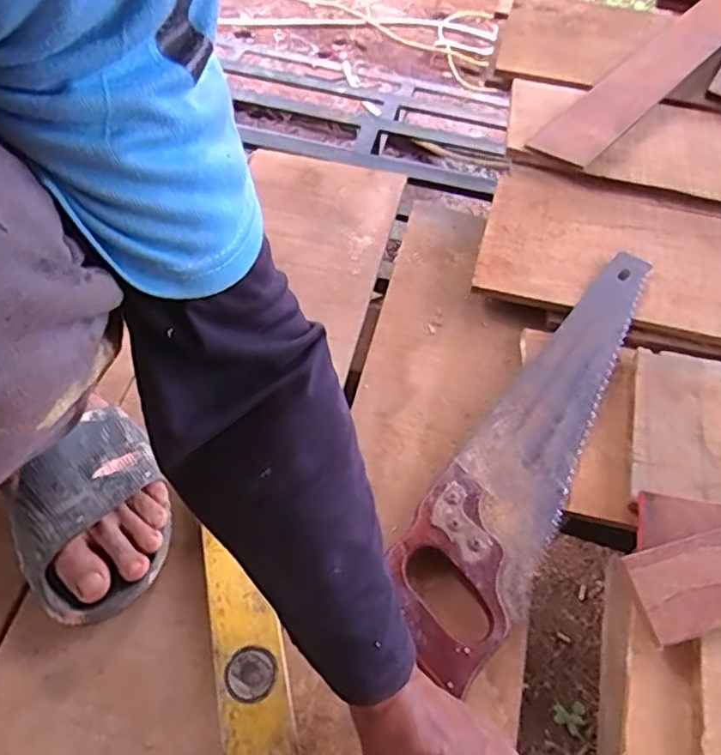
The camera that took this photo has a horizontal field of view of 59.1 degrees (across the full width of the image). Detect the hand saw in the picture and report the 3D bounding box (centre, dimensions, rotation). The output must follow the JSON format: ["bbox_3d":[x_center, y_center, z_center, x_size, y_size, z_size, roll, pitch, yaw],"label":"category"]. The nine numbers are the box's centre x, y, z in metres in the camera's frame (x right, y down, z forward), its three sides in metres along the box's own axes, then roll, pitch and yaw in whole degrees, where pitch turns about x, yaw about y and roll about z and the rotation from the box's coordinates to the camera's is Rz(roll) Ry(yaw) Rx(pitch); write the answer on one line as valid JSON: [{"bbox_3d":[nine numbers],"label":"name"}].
[{"bbox_3d":[0.161,0.052,0.573,0.105,0.032,0.450,30,62,15],"label":"hand saw"}]

